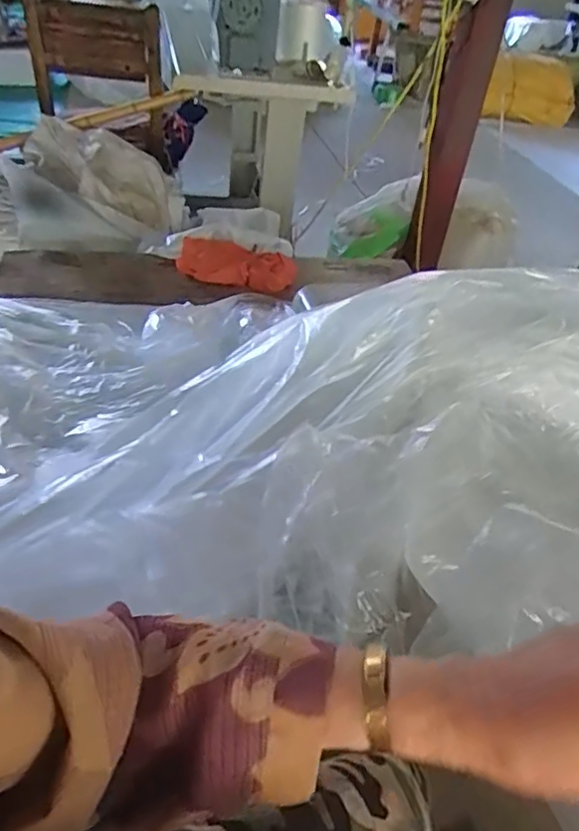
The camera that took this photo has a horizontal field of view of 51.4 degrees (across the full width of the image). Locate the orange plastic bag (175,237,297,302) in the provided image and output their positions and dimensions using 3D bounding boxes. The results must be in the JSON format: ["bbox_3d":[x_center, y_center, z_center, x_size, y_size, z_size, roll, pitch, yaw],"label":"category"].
[{"bbox_3d":[-0.121,-0.341,1.346,0.272,0.056,0.128,13,41,6],"label":"orange plastic bag"}]

